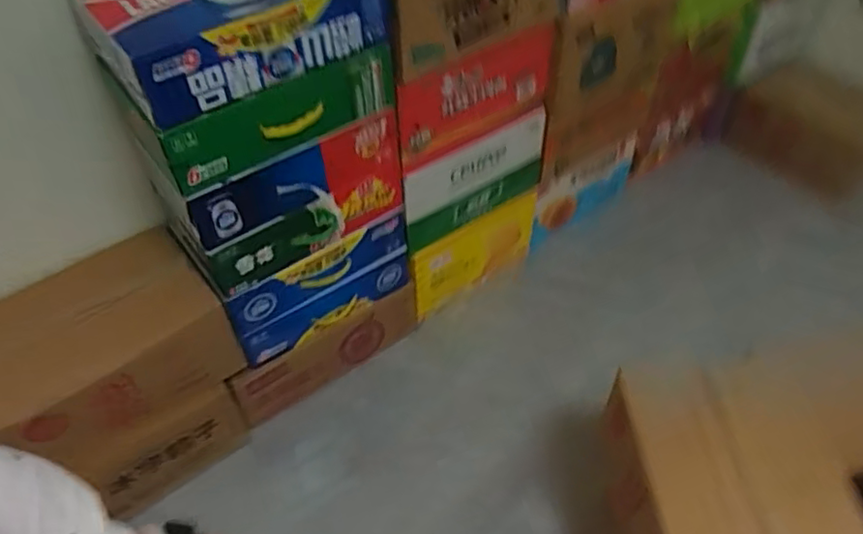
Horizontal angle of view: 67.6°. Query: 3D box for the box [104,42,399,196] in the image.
[{"bbox_3d":[-0.275,-0.281,1.087,0.415,0.164,0.169,-34,56,-24],"label":"box"}]

